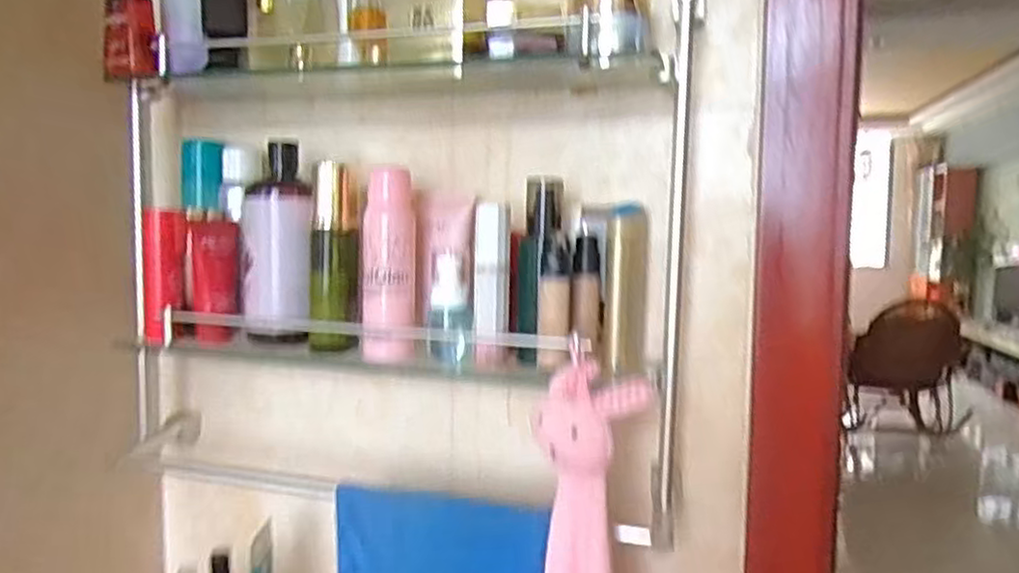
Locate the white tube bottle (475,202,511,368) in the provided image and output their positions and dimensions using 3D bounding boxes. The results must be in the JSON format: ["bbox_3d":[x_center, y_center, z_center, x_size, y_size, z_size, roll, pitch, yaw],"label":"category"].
[{"bbox_3d":[-0.013,-0.002,0.564,0.027,0.125,0.017,0,5,-1],"label":"white tube bottle"}]

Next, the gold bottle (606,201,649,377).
[{"bbox_3d":[0.095,0.002,0.578,0.030,0.134,0.037,2,5,14],"label":"gold bottle"}]

